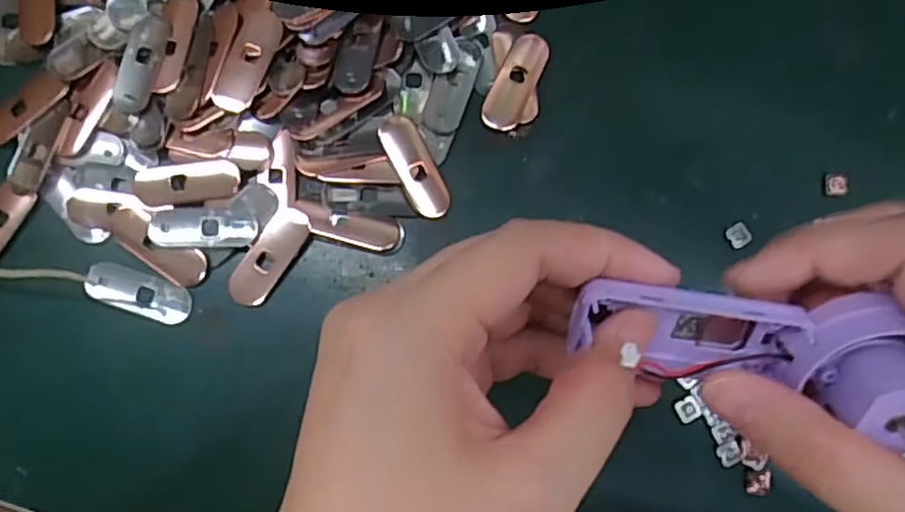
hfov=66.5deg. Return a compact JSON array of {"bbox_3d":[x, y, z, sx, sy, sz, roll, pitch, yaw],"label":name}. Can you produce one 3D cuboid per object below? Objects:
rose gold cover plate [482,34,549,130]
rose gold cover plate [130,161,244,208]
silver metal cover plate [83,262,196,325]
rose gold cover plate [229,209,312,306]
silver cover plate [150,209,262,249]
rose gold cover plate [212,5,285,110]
[{"bbox_3d":[0.031,-0.084,0.333,0.019,0.005,0.047,25,94,2],"label":"rose gold cover plate"},{"bbox_3d":[-0.124,-0.034,0.322,0.050,0.006,0.017,-9,82,-3],"label":"rose gold cover plate"},{"bbox_3d":[-0.146,0.017,0.321,0.049,0.004,0.020,18,81,1],"label":"silver metal cover plate"},{"bbox_3d":[-0.085,0.000,0.322,0.019,0.005,0.049,33,82,3],"label":"rose gold cover plate"},{"bbox_3d":[-0.116,-0.013,0.321,0.049,0.004,0.017,-1,81,-2],"label":"silver cover plate"},{"bbox_3d":[-0.095,-0.092,0.324,0.022,0.008,0.049,15,81,1],"label":"rose gold cover plate"}]

